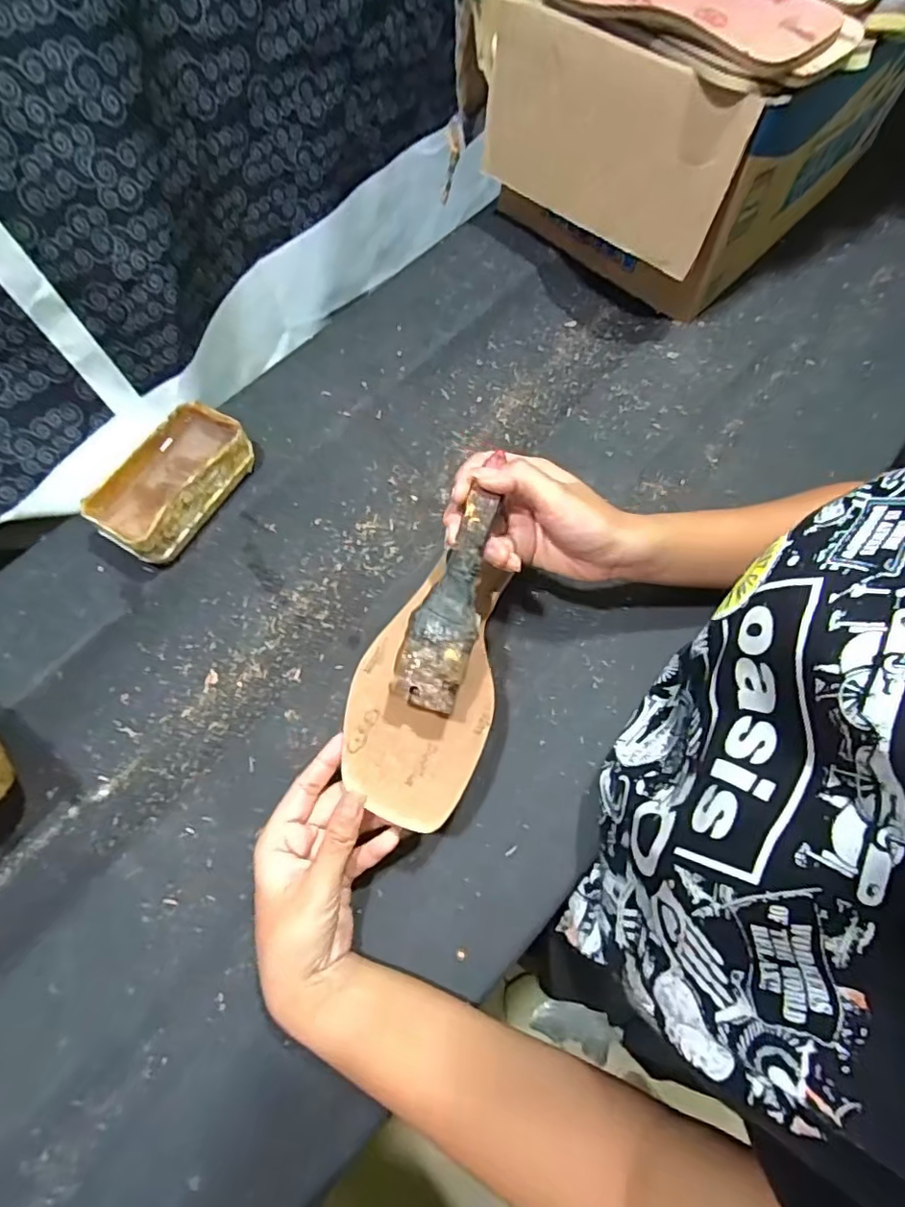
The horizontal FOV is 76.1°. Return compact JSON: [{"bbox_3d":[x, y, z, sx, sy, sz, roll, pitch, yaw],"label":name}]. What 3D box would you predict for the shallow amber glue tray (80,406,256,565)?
[{"bbox_3d":[-0.221,-0.095,0.459,0.077,0.042,0.128,26,70,10],"label":"shallow amber glue tray"}]

